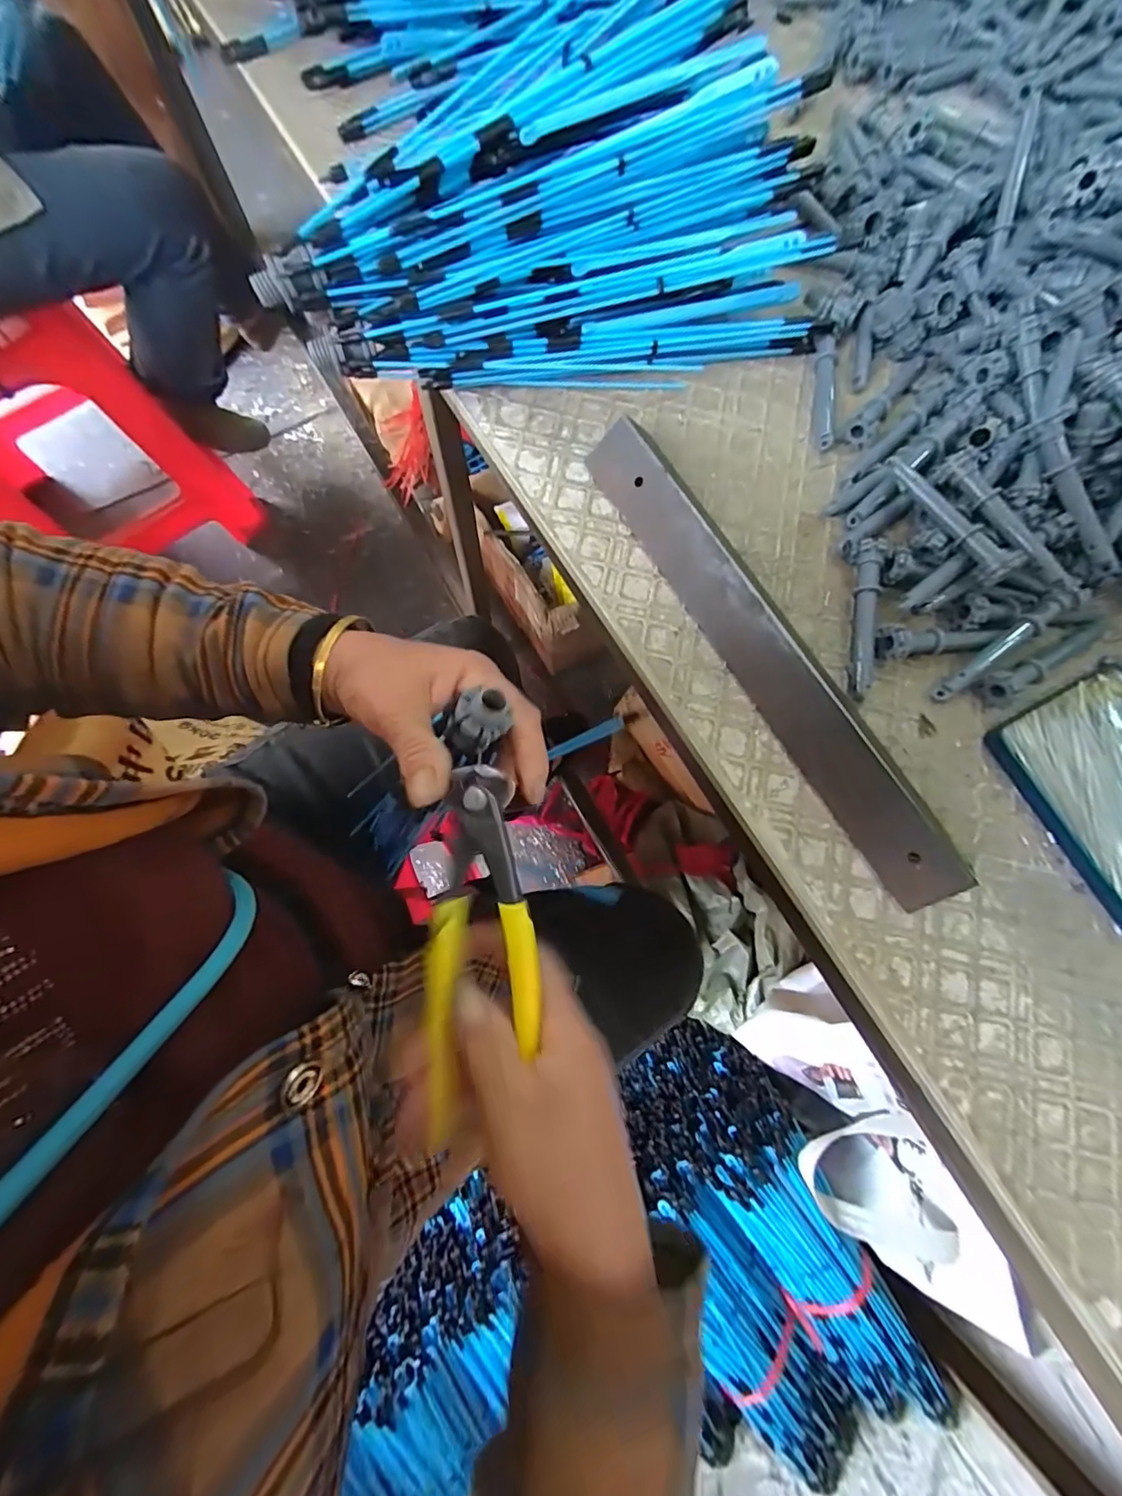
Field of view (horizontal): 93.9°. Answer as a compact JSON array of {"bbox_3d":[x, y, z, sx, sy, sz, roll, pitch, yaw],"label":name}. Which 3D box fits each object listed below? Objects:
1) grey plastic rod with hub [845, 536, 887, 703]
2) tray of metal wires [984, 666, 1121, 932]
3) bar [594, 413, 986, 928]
[{"bbox_3d":[0.178,-0.076,0.306,0.014,0.017,0.094,6,77,-1],"label":"grey plastic rod with hub"},{"bbox_3d":[0.318,0.025,0.293,0.103,0.009,0.127,-26,80,-8],"label":"tray of metal wires"},{"bbox_3d":[0.119,-0.063,0.294,0.049,0.027,0.310,-30,80,-9],"label":"bar"}]

